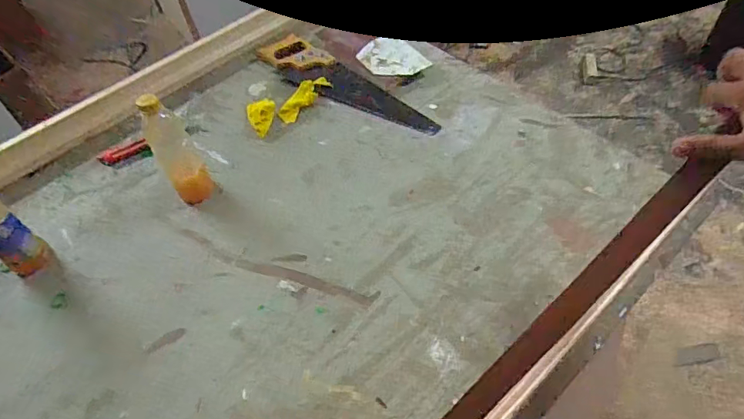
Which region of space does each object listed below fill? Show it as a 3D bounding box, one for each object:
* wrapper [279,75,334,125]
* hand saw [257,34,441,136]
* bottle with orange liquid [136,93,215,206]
[{"bbox_3d":[-0.131,-0.209,0.906,0.050,0.018,0.120,32,62,25],"label":"wrapper"},{"bbox_3d":[-0.064,-0.237,0.920,0.413,0.025,0.101,37,64,27],"label":"hand saw"},{"bbox_3d":[-0.292,-0.084,0.722,0.062,0.190,0.054,-32,57,-18],"label":"bottle with orange liquid"}]

